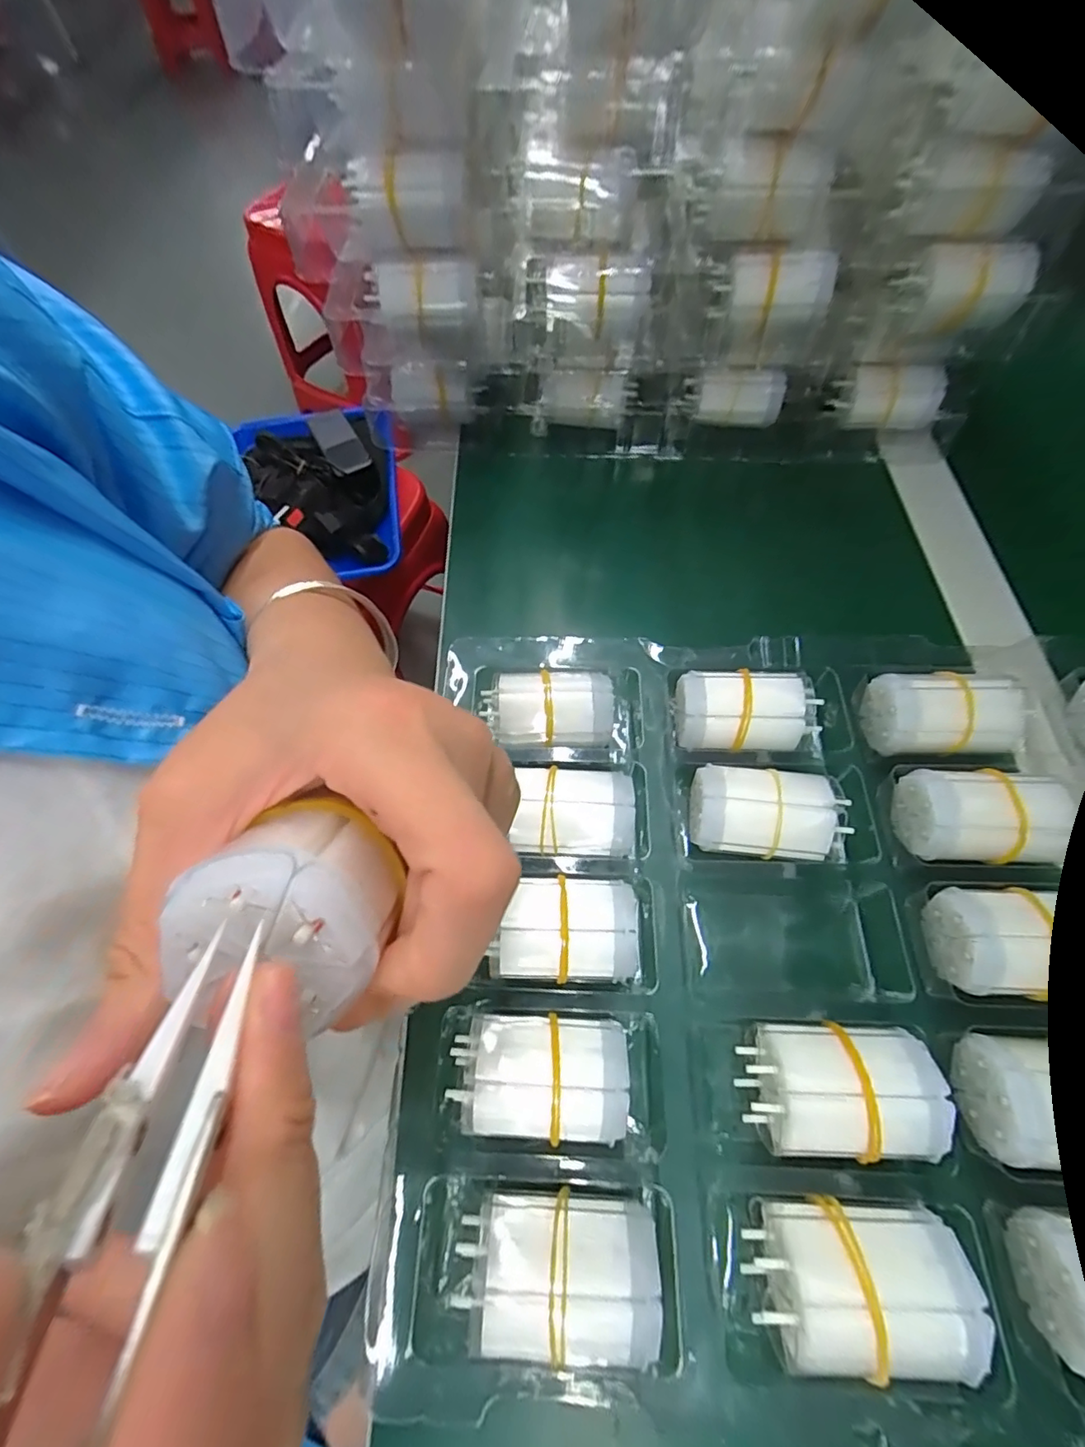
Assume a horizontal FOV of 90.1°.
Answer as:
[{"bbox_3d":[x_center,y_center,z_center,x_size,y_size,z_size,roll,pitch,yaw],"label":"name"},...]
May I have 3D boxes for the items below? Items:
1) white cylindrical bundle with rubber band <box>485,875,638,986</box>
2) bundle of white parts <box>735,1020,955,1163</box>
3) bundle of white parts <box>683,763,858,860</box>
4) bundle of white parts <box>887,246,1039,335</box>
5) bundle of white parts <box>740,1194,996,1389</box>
[{"bbox_3d":[0.011,0.087,0.230,0.055,0.038,0.040,5,64,5],"label":"white cylindrical bundle with rubber band"},{"bbox_3d":[0.107,0.135,0.202,0.064,0.039,0.041,4,64,4],"label":"bundle of white parts"},{"bbox_3d":[0.099,0.044,0.249,0.062,0.037,0.037,8,65,6],"label":"bundle of white parts"},{"bbox_3d":[0.236,-0.244,0.304,0.064,0.036,0.031,3,64,4],"label":"bundle of white parts"},{"bbox_3d":[0.101,0.180,0.177,0.061,0.035,0.039,4,64,4],"label":"bundle of white parts"}]

